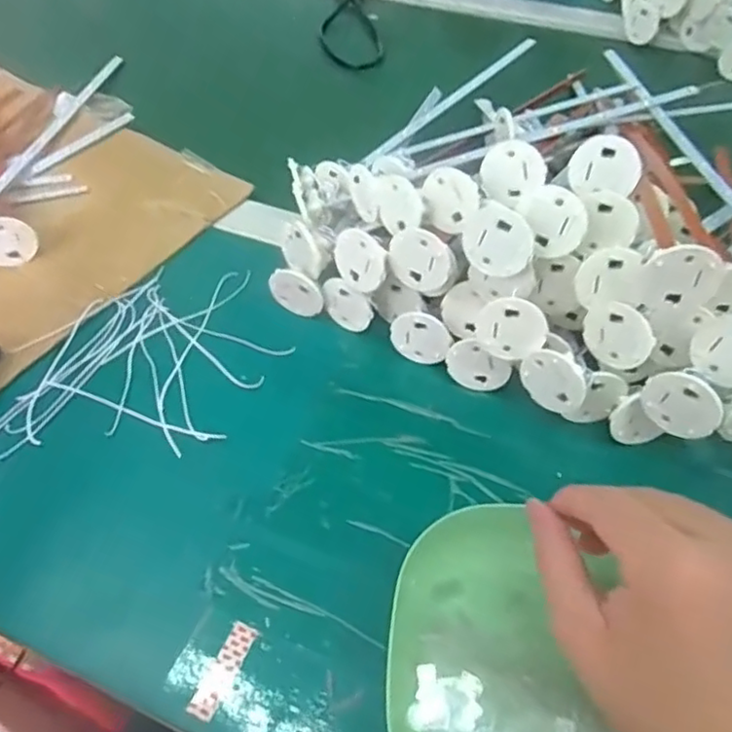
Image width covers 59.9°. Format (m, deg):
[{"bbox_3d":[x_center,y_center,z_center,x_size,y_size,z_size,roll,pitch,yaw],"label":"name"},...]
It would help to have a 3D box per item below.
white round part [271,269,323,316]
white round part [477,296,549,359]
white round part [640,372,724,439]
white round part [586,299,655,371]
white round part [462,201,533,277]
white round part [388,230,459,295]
[{"bbox_3d":[-0.045,-0.047,0.422,0.036,0.033,0.011,24,56,20],"label":"white round part"},{"bbox_3d":[0.081,-0.020,0.353,0.037,0.036,0.004,22,32,11],"label":"white round part"},{"bbox_3d":[0.162,0.020,0.326,0.038,0.031,0.011,28,58,23],"label":"white round part"},{"bbox_3d":[0.137,-0.017,0.348,0.004,0.036,0.038,-26,52,-38],"label":"white round part"},{"bbox_3d":[0.071,-0.067,0.345,0.038,0.036,0.007,42,38,13],"label":"white round part"},{"bbox_3d":[0.032,-0.061,0.370,0.042,0.038,0.006,36,44,9],"label":"white round part"}]

